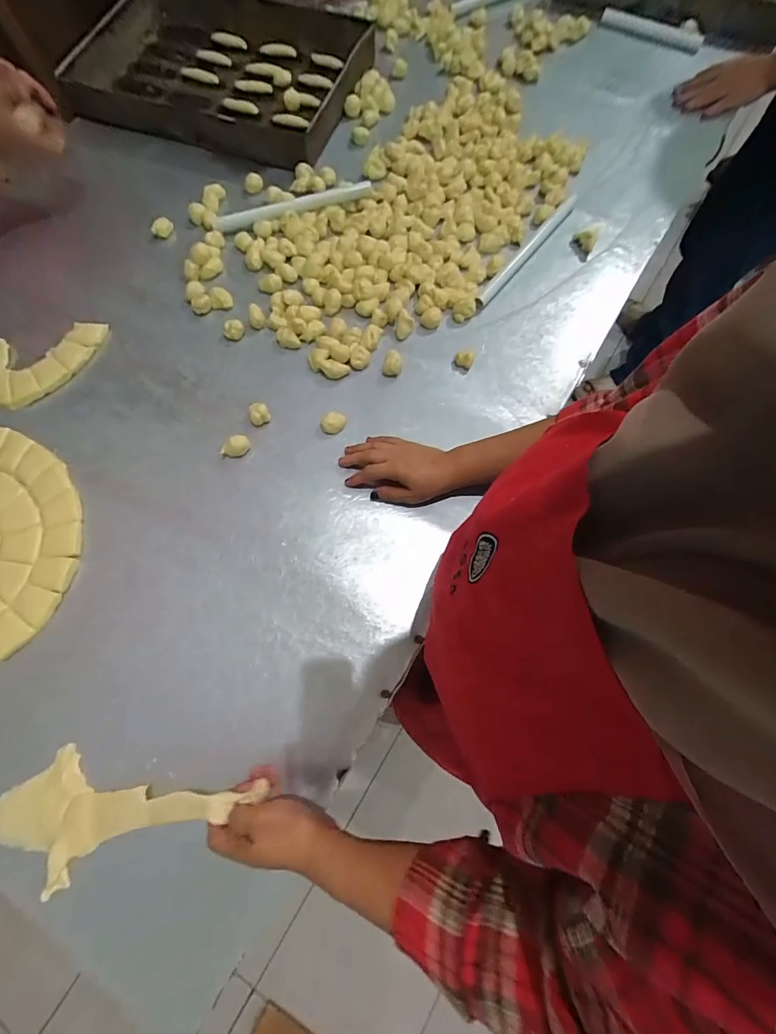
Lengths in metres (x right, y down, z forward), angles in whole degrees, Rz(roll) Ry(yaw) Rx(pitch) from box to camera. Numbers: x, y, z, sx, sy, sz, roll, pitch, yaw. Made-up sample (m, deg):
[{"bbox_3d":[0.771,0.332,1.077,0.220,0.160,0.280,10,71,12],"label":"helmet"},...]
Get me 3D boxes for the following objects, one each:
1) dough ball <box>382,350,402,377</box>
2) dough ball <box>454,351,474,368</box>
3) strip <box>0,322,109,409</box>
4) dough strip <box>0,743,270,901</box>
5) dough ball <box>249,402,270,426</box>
[{"bbox_3d":[0.006,-0.229,0.622,0.028,0.024,0.038,1,72,1],"label":"dough ball"},{"bbox_3d":[0.113,-0.235,0.628,0.028,0.012,0.026,0,72,1],"label":"dough ball"},{"bbox_3d":[-0.533,-0.227,0.630,0.210,0.012,0.119,-11,72,-3],"label":"strip"},{"bbox_3d":[-0.277,0.314,0.443,0.309,0.033,0.126,-10,73,12],"label":"dough strip"},{"bbox_3d":[-0.183,-0.146,0.597,0.026,0.020,0.033,-32,74,-9],"label":"dough ball"}]

